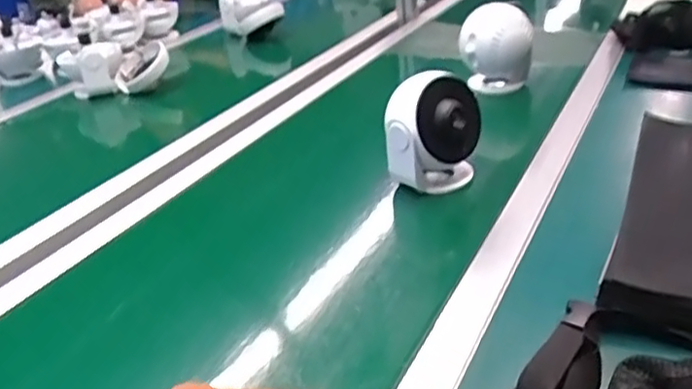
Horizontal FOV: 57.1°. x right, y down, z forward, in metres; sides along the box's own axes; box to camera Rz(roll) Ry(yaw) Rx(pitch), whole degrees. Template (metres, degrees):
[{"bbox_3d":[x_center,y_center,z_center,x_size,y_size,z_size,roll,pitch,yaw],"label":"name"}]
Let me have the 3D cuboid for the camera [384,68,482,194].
[{"bbox_3d":[0.106,-0.078,0.784,0.112,0.148,0.111,4,32,11],"label":"camera"}]

